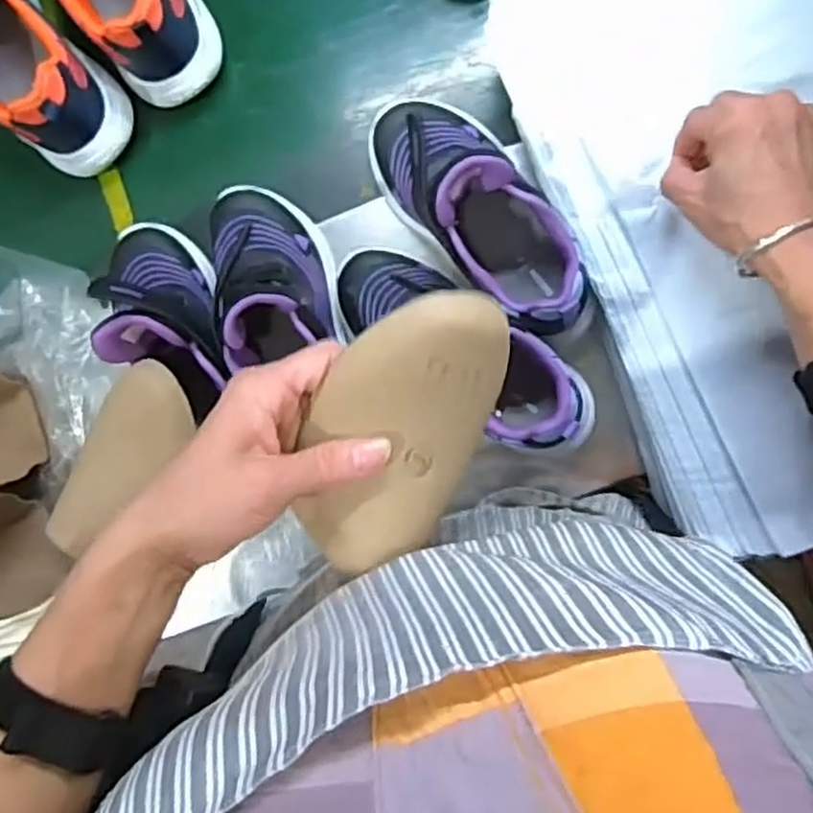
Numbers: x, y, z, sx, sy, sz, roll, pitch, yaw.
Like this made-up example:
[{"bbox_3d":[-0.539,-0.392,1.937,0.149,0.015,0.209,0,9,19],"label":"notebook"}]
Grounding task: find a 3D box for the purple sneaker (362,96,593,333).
[{"bbox_3d":[0.048,-0.129,0.514,0.082,0.099,0.202,-36,89,6],"label":"purple sneaker"}]

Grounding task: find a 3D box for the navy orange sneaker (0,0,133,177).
[{"bbox_3d":[-0.308,-0.279,0.571,0.079,0.119,0.215,-39,89,6],"label":"navy orange sneaker"}]

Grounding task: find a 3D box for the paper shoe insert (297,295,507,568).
[{"bbox_3d":[-0.007,0.013,0.360,0.074,0.041,0.140,25,95,4],"label":"paper shoe insert"}]

